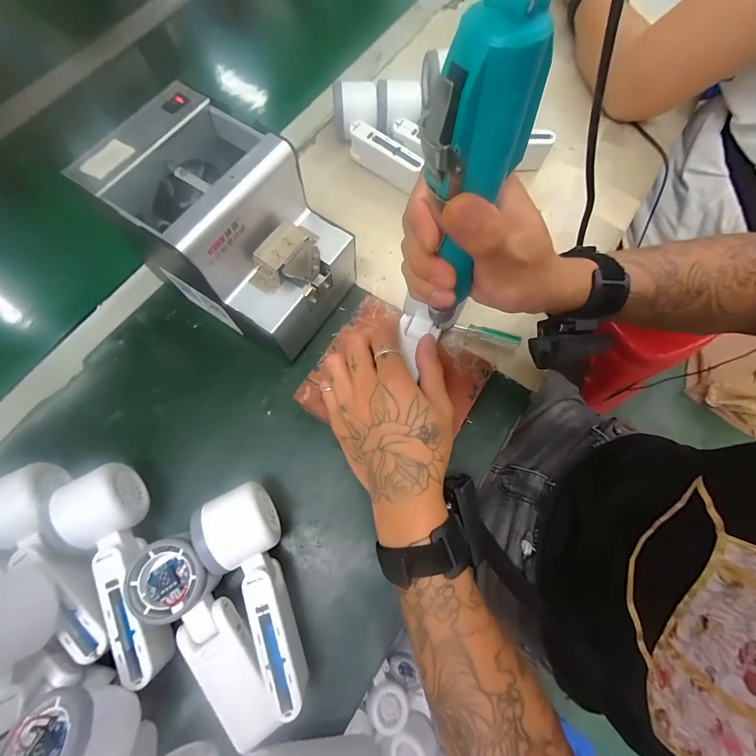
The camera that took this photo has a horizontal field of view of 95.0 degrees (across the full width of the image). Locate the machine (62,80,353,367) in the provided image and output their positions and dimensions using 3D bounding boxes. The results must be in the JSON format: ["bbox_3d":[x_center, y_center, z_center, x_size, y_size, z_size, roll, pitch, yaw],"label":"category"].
[{"bbox_3d":[-0.123,-0.126,0.324,0.173,0.151,0.126,31,75,9],"label":"machine"}]

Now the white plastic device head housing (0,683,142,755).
[{"bbox_3d":[-0.198,0.239,0.226,0.058,0.056,0.058,0,46,14],"label":"white plastic device head housing"}]

